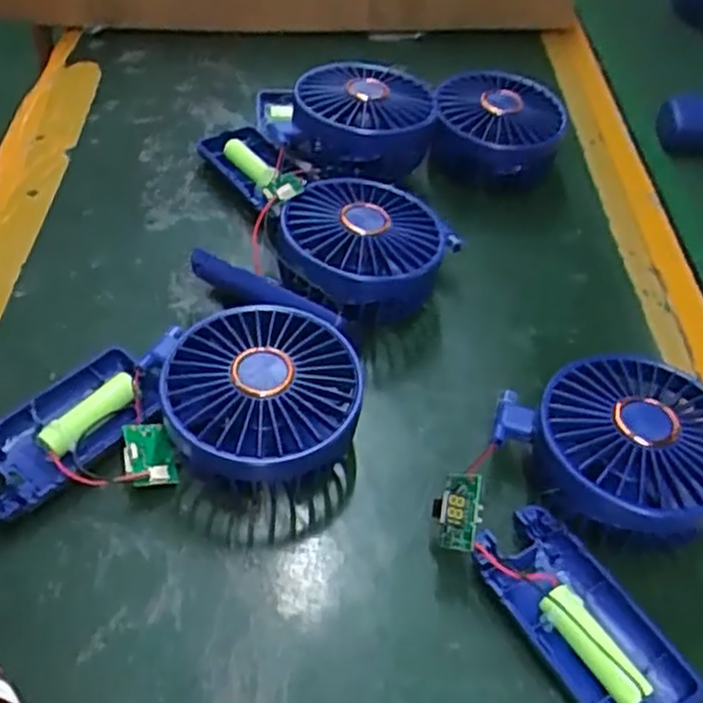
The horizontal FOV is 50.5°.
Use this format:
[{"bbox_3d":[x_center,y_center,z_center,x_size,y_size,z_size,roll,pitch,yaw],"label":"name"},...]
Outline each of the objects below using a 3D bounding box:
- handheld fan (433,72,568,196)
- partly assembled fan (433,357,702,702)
[{"bbox_3d":[0.095,-0.145,0.491,0.083,0.046,0.083,8,49,1],"label":"handheld fan"},{"bbox_3d":[0.113,0.068,0.315,0.135,0.046,0.128,-29,58,-27],"label":"partly assembled fan"}]

